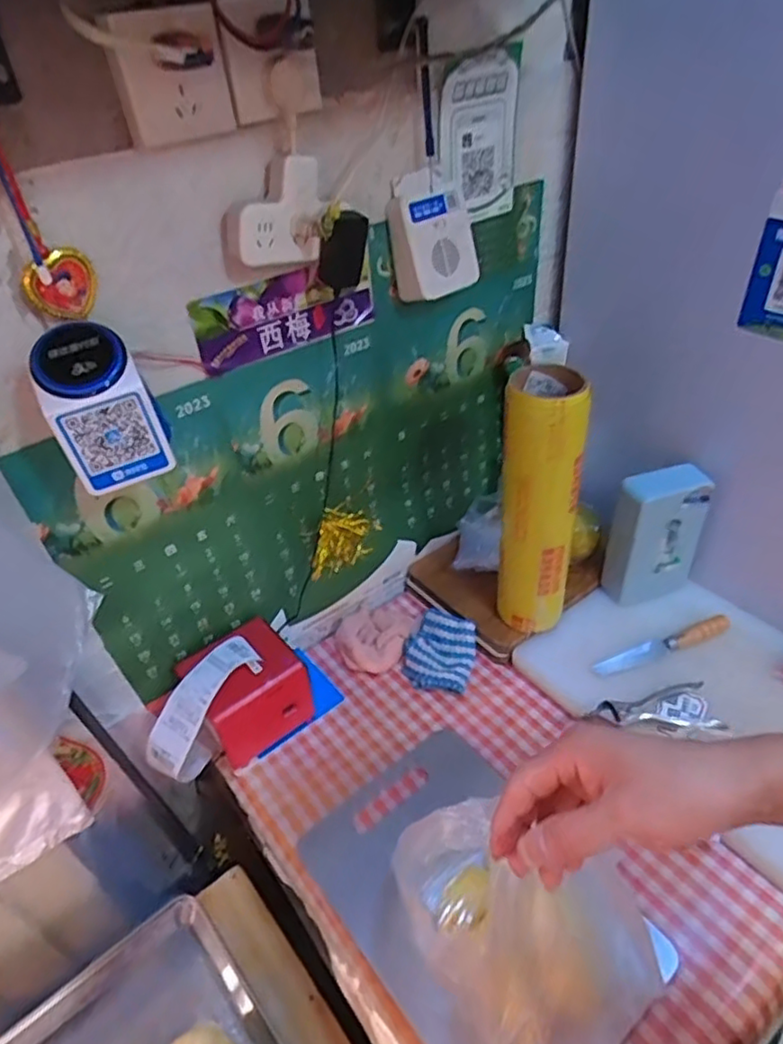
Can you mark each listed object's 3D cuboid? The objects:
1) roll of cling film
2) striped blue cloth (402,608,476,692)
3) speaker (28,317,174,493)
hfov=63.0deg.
[{"bbox_3d":[0.185,-0.018,0.798,0.095,0.331,0.104,7,41,15],"label":"roll of cling film"},{"bbox_3d":[0.067,0.176,0.888,0.094,0.021,0.114,11,58,19],"label":"striped blue cloth"},{"bbox_3d":[-0.234,-0.092,0.527,0.086,0.119,0.048,-21,42,-18],"label":"speaker"}]

